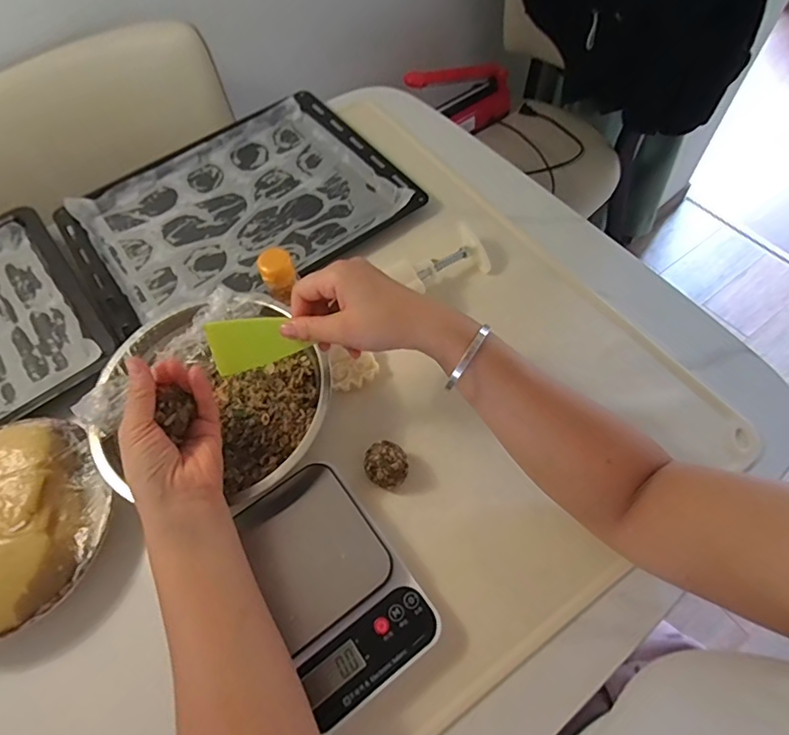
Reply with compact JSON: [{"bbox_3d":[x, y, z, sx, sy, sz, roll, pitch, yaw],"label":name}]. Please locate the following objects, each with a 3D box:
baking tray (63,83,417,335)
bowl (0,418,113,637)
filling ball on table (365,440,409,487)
[{"bbox_3d":[-0.208,-0.214,0.663,0.398,0.024,0.288,-31,64,-12],"label":"baking tray"},{"bbox_3d":[-0.347,0.142,0.454,0.173,0.064,0.179,-2,62,3],"label":"bowl"},{"bbox_3d":[-0.007,0.091,0.465,0.038,0.037,0.037,-2,62,3],"label":"filling ball on table"}]

